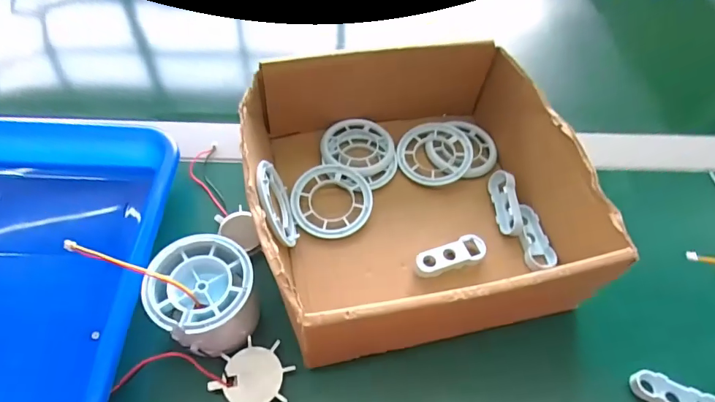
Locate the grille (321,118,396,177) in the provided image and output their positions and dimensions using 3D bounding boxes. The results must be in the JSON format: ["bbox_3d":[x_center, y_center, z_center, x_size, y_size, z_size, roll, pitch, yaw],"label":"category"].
[{"bbox_3d":[0.001,-0.044,0.344,0.057,0.011,0.055,1,55,-2],"label":"grille"}]

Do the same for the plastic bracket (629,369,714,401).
[{"bbox_3d":[0.187,0.116,0.254,0.052,0.009,0.021,19,56,11],"label":"plastic bracket"}]

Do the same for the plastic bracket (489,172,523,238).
[{"bbox_3d":[0.108,0.000,0.318,0.014,0.018,0.049,-2,55,-4],"label":"plastic bracket"}]

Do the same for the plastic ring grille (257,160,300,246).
[{"bbox_3d":[-0.052,0.001,0.283,0.018,0.050,0.055,-14,57,-12],"label":"plastic ring grille"}]

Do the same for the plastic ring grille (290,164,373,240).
[{"bbox_3d":[-0.020,0.000,0.314,0.058,0.013,0.055,1,55,-2],"label":"plastic ring grille"}]

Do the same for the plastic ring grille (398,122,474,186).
[{"bbox_3d":[0.060,-0.037,0.344,0.056,0.009,0.056,-4,62,7],"label":"plastic ring grille"}]

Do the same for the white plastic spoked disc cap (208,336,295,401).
[{"bbox_3d":[-0.058,0.099,0.244,0.040,0.005,0.040,10,55,4],"label":"white plastic spoked disc cap"}]

